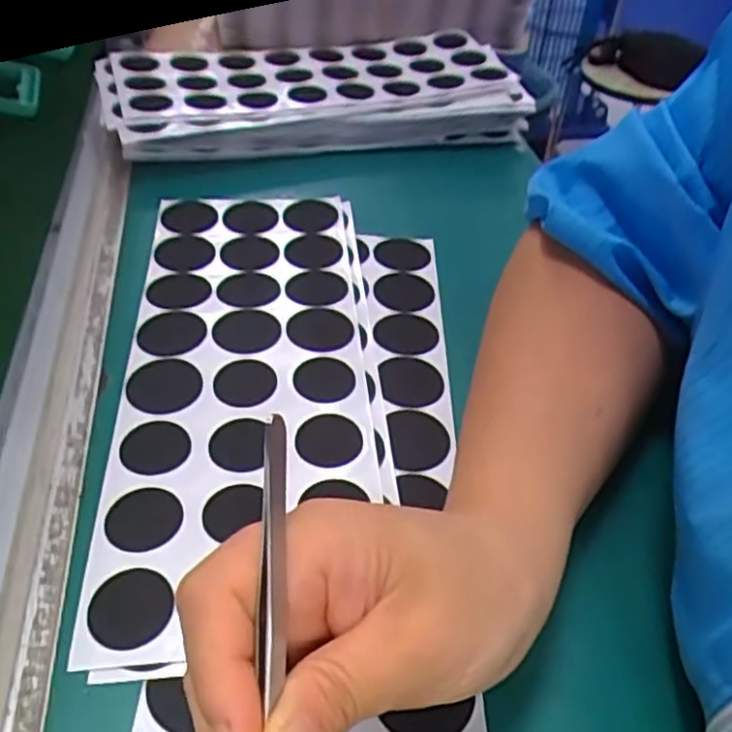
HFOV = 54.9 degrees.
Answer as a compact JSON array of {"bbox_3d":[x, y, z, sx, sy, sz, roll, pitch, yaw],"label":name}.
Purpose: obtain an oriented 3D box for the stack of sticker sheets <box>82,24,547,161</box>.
[{"bbox_3d":[-0.040,-0.214,0.554,0.315,0.043,0.147,-8,45,-12],"label":"stack of sticker sheets"}]

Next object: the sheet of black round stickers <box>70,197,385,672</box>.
[{"bbox_3d":[-0.059,-0.004,0.353,0.114,0.009,0.302,-2,44,-6],"label":"sheet of black round stickers"}]

